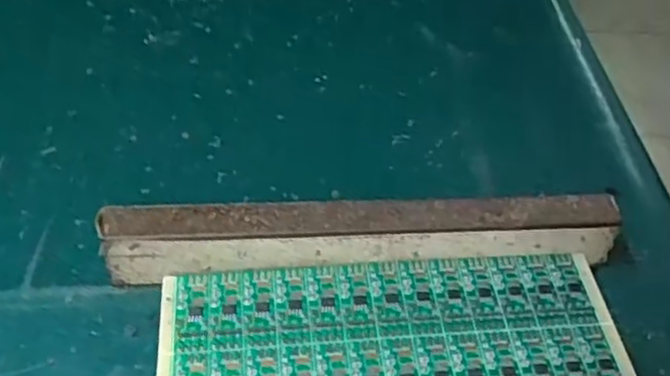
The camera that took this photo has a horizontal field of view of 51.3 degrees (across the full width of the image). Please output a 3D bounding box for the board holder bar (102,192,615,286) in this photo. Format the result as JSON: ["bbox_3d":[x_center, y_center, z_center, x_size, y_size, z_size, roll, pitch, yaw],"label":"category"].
[{"bbox_3d":[0.012,0.021,0.275,0.196,0.031,0.018,-2,46,-7],"label":"board holder bar"}]

